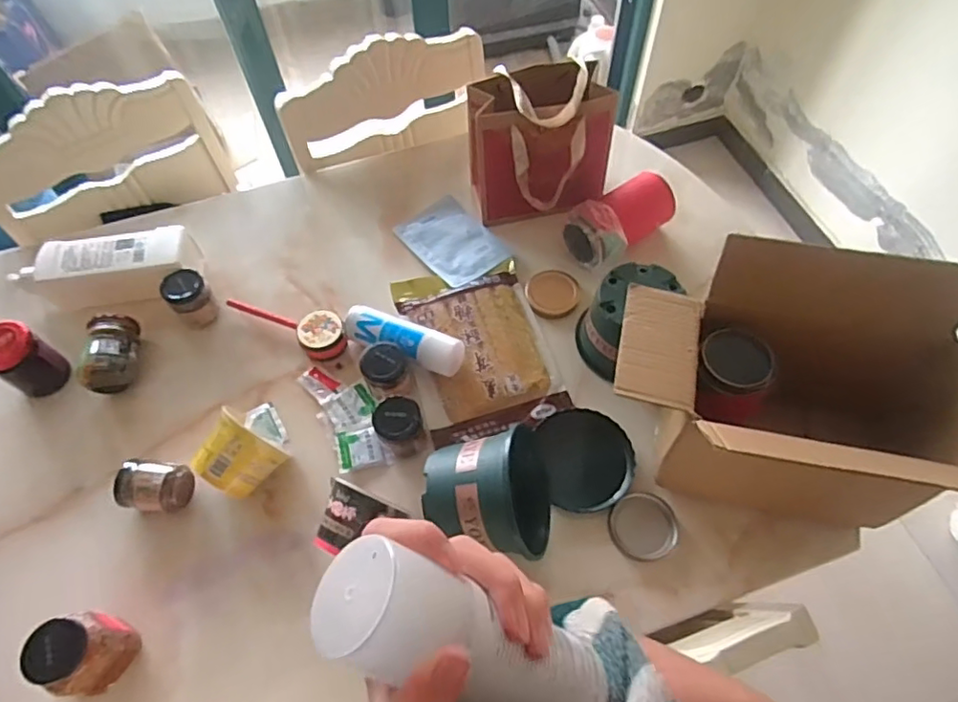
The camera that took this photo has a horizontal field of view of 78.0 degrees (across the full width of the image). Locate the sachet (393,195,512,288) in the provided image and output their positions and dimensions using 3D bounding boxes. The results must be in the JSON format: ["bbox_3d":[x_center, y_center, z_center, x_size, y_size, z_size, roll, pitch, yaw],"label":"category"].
[{"bbox_3d":[-0.041,-0.171,0.929,0.119,0.014,0.180,-33,58,-18],"label":"sachet"}]

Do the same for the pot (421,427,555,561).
[{"bbox_3d":[0.019,0.156,0.666,0.113,0.145,0.129,-10,81,27],"label":"pot"}]

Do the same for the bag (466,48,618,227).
[{"bbox_3d":[0.089,-0.307,0.879,0.193,0.193,0.141,-10,60,-4],"label":"bag"}]

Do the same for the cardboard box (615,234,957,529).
[{"bbox_3d":[0.344,0.033,0.650,0.387,0.249,0.194,6,60,6],"label":"cardboard box"}]

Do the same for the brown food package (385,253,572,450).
[{"bbox_3d":[-0.001,-0.007,0.823,0.191,0.028,0.256,-14,60,-6],"label":"brown food package"}]

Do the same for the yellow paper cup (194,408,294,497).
[{"bbox_3d":[-0.294,0.124,0.711,0.104,0.091,0.080,35,67,20],"label":"yellow paper cup"}]

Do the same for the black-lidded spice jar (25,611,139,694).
[{"bbox_3d":[-0.404,0.310,0.611,0.057,0.104,0.069,32,66,19],"label":"black-lidded spice jar"}]

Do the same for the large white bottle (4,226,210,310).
[{"bbox_3d":[-0.544,-0.114,0.867,0.252,0.083,0.089,-10,60,-4],"label":"large white bottle"}]

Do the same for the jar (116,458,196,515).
[{"bbox_3d":[-0.388,0.163,0.708,0.079,0.049,0.060,4,60,4],"label":"jar"}]

